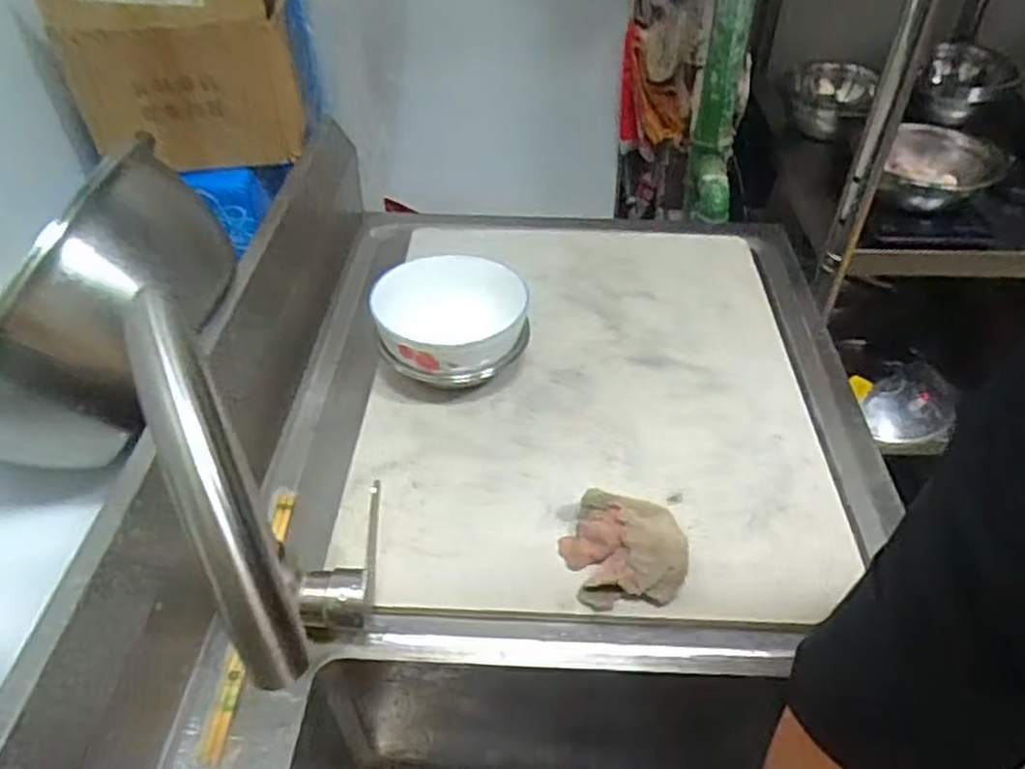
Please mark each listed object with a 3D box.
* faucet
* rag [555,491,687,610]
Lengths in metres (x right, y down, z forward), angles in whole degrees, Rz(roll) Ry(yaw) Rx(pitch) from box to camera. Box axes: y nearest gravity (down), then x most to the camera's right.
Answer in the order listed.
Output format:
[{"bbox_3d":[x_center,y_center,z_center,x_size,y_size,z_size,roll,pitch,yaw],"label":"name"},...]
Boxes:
[{"bbox_3d":[-0.105,0.106,0.385,0.062,0.347,0.195,-20,45,-18],"label":"faucet"},{"bbox_3d":[0.086,0.126,0.573,0.091,0.049,0.087,-3,44,-3],"label":"rag"}]

